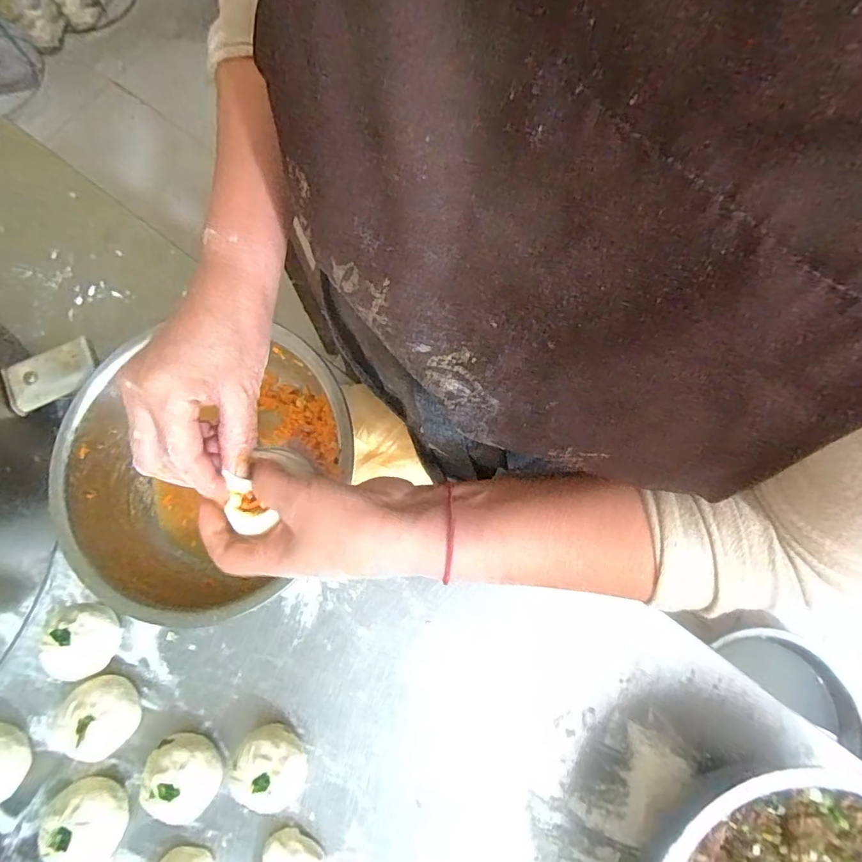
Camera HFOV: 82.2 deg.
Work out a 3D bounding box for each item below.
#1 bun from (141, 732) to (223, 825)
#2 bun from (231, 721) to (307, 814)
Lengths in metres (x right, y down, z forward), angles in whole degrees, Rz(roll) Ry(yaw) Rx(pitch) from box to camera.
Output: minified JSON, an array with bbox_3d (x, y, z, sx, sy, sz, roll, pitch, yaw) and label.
[{"bbox_3d":[-0.205,0.282,0.402,0.057,0.047,0.061,2,76,2],"label":"bun"},{"bbox_3d":[-0.132,0.267,0.399,0.055,0.051,0.052,27,79,8],"label":"bun"}]

